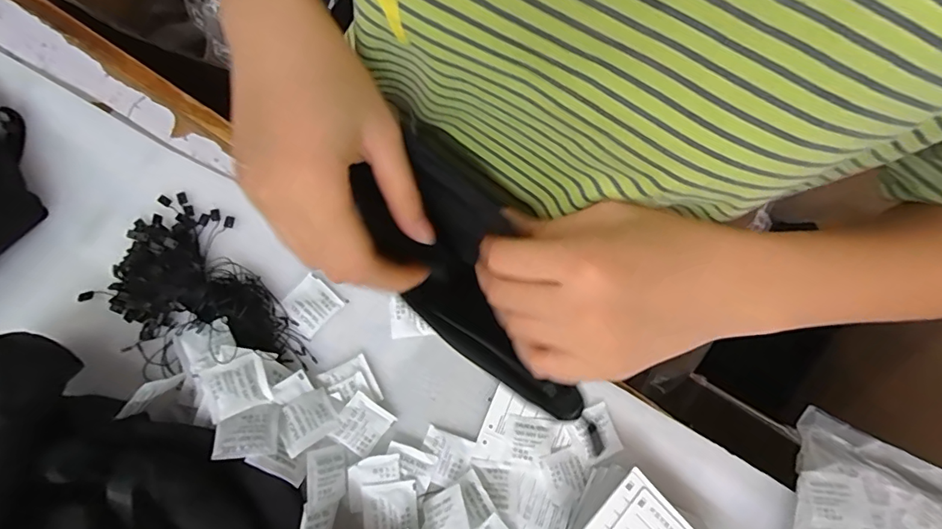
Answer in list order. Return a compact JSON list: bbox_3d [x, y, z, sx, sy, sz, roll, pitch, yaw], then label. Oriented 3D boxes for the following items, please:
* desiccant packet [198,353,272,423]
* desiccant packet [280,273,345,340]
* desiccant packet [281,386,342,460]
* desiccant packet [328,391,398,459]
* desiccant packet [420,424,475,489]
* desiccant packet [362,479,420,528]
[{"bbox_3d":[-0.172,0.089,0.347,0.040,0.005,0.039,-18,70,-23],"label":"desiccant packet"},{"bbox_3d":[-0.132,0.034,0.390,0.039,0.005,0.040,43,75,6],"label":"desiccant packet"},{"bbox_3d":[-0.121,0.115,0.352,0.041,0.005,0.036,-29,57,-27],"label":"desiccant packet"},{"bbox_3d":[-0.085,0.125,0.369,0.039,0.004,0.038,43,75,-16],"label":"desiccant packet"},{"bbox_3d":[-0.021,0.154,0.376,0.039,0.004,0.039,22,74,0],"label":"desiccant packet"},{"bbox_3d":[-0.061,0.184,0.359,0.041,0.010,0.037,-4,76,-7],"label":"desiccant packet"}]

